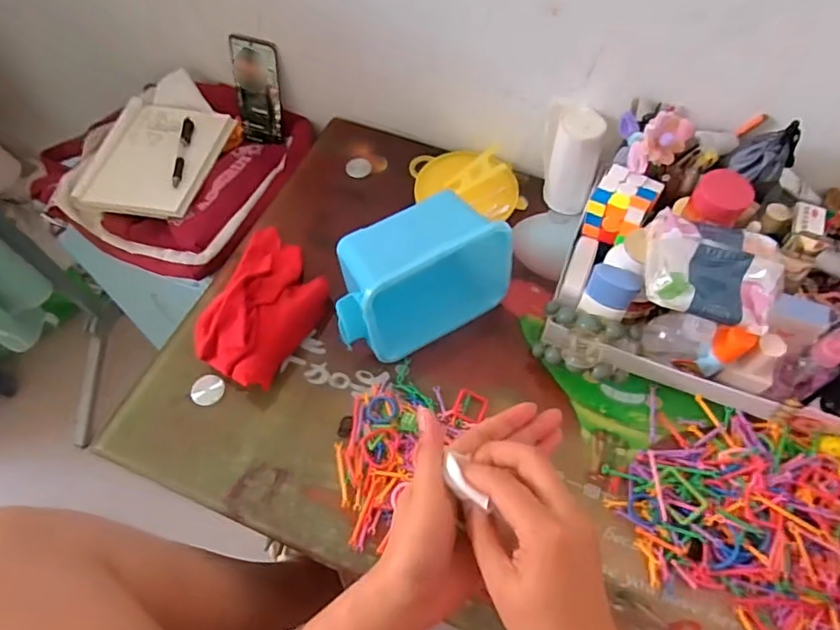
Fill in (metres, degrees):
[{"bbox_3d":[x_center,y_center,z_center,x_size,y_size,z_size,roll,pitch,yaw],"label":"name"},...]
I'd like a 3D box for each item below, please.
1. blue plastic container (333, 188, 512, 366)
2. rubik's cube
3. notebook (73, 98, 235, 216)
[{"bbox_3d":[-0.006,-0.044,0.595,0.193,0.114,0.105,-28,63,-13],"label":"blue plastic container"},{"bbox_3d":[0.208,-0.111,0.578,0.057,0.050,0.059,29,64,17],"label":"rubik's cube"},{"bbox_3d":[-0.373,-0.226,0.786,0.170,0.021,0.203,9,61,7],"label":"notebook"}]

